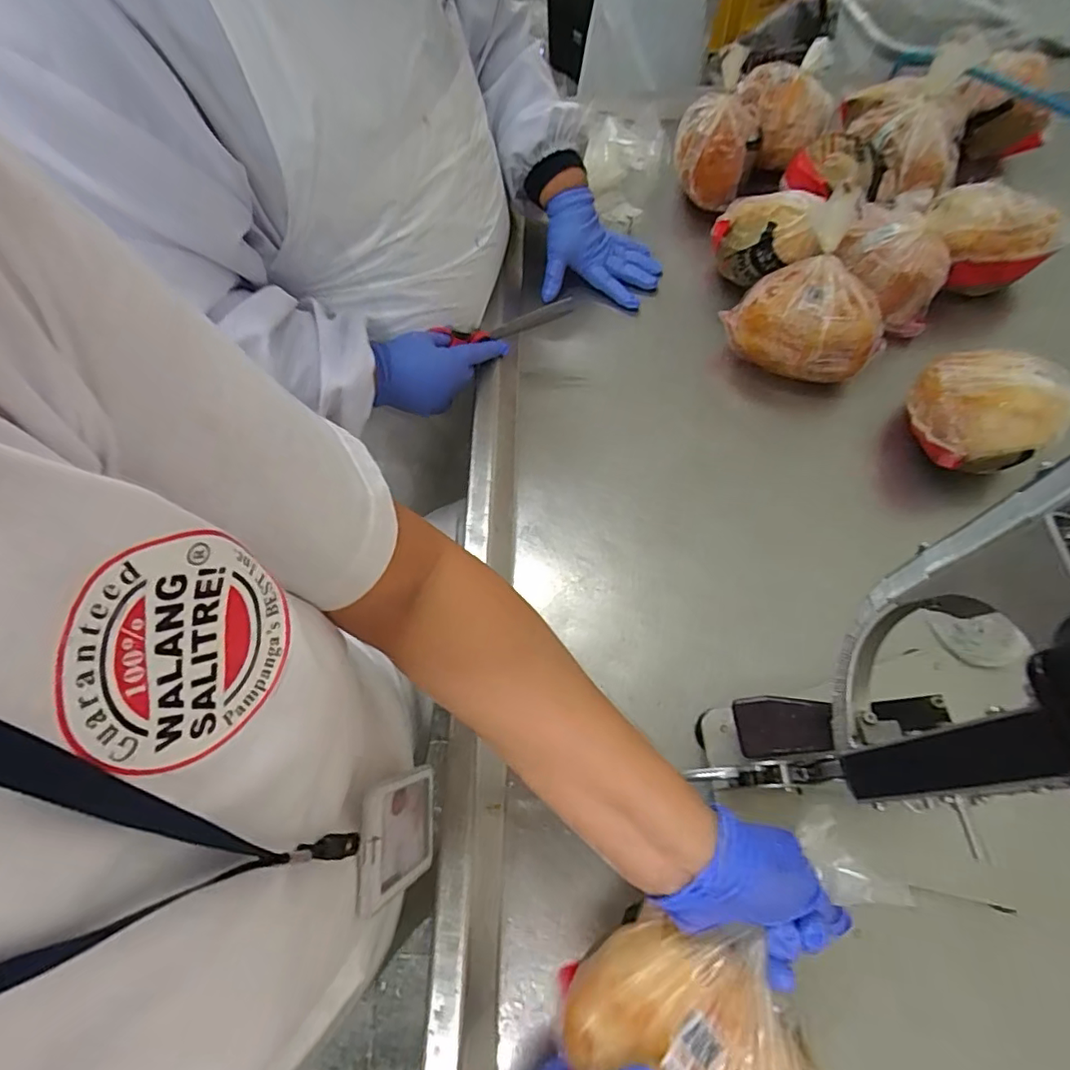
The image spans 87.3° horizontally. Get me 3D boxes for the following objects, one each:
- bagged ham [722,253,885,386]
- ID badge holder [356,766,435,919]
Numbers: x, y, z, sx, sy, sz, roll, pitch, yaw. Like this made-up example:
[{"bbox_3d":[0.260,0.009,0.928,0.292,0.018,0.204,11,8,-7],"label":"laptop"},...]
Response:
[{"bbox_3d":[0.306,-0.236,0.643,0.158,0.107,0.097,36,71,20],"label":"bagged ham"},{"bbox_3d":[-0.084,0.185,0.350,0.007,0.114,0.065,-4,74,8],"label":"ID badge holder"}]

